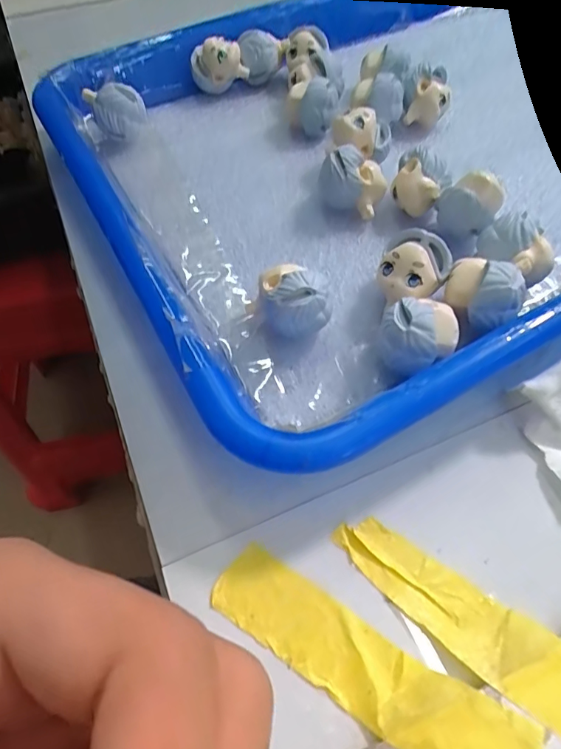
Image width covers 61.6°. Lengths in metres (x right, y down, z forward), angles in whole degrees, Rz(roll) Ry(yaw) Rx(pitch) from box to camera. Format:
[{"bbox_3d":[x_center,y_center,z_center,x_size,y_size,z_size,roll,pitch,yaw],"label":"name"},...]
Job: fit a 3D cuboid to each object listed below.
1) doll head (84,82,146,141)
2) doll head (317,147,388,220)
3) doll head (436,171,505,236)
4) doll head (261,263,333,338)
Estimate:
[{"bbox_3d":[-0.077,-0.124,0.225,0.025,0.024,0.017,-15,59,-7],"label":"doll head"},{"bbox_3d":[0.029,-0.079,0.194,0.026,0.024,0.017,18,60,12],"label":"doll head"},{"bbox_3d":[0.075,-0.066,0.188,0.021,0.024,0.021,29,63,18],"label":"doll head"},{"bbox_3d":[0.005,-0.024,0.160,0.020,0.026,0.017,-12,59,-5],"label":"doll head"}]

